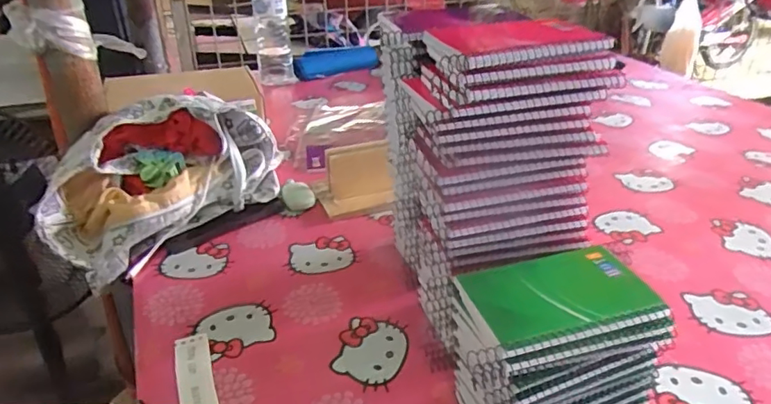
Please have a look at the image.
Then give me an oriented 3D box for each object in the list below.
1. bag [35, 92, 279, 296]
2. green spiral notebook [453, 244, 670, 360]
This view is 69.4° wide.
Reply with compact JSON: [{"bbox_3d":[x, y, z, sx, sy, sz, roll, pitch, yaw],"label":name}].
[{"bbox_3d":[-0.289,-0.038,0.730,0.151,0.148,0.306,25,38,36],"label":"bag"},{"bbox_3d":[0.126,0.068,0.407,0.130,0.014,0.079,-10,31,-17],"label":"green spiral notebook"}]

